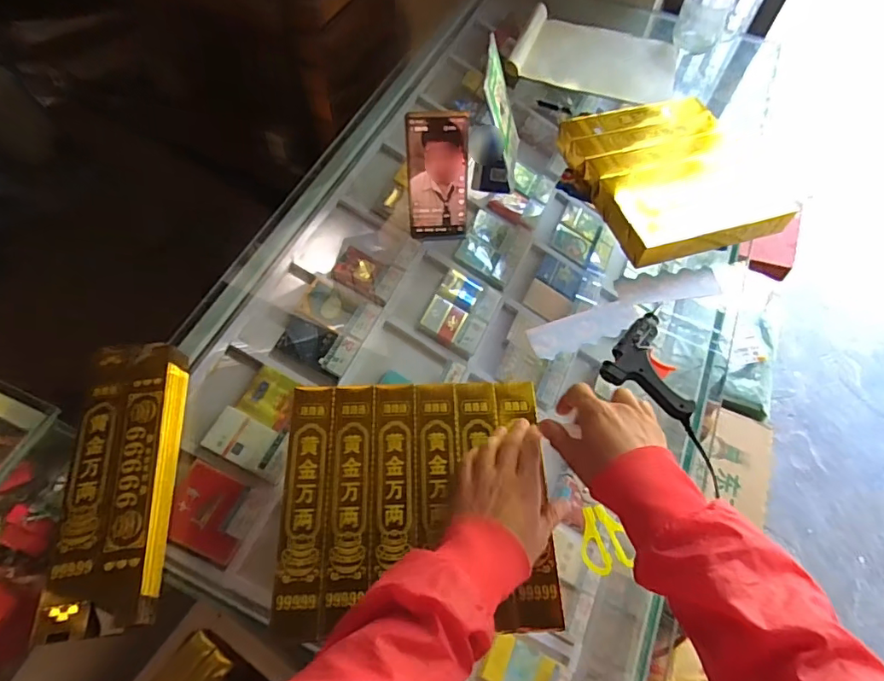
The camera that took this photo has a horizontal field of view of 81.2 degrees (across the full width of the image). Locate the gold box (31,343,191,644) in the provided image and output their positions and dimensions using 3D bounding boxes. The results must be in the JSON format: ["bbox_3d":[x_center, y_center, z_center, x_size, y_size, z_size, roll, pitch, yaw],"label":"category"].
[{"bbox_3d":[-0.324,0.133,0.525,0.091,0.045,0.290,-7,62,-5],"label":"gold box"}]

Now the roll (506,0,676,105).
[{"bbox_3d":[0.275,-0.502,0.911,0.273,0.025,0.196,19,63,9],"label":"roll"}]

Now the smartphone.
[{"bbox_3d":[-0.005,-0.202,0.652,0.075,0.165,0.012,-2,39,-3],"label":"smartphone"}]

